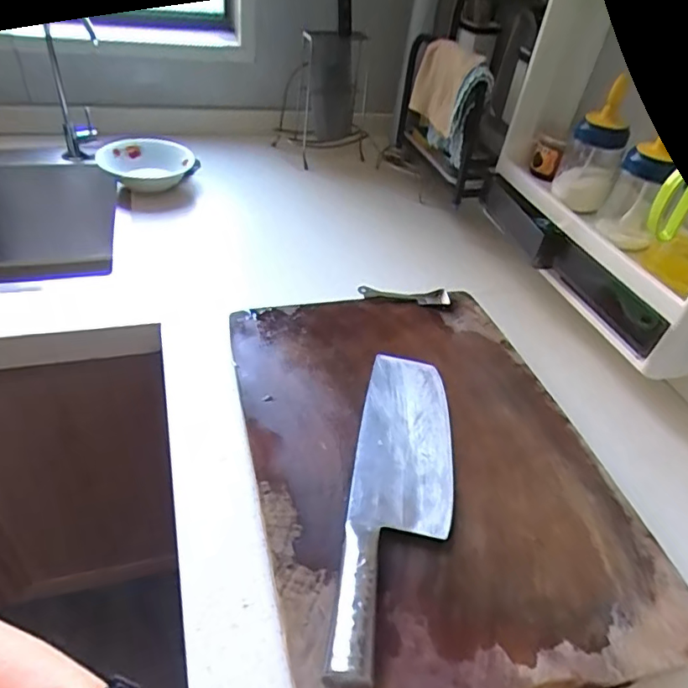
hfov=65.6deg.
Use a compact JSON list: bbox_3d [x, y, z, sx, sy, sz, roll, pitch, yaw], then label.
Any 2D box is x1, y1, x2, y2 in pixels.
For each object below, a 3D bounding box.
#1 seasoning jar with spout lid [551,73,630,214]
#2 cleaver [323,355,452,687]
[{"bbox_3d":[0.303,-0.231,0.641,0.064,0.142,0.076,21,43,14],"label":"seasoning jar with spout lid"},{"bbox_3d":[0.049,0.111,0.438,0.081,0.030,0.308,10,42,3],"label":"cleaver"}]

